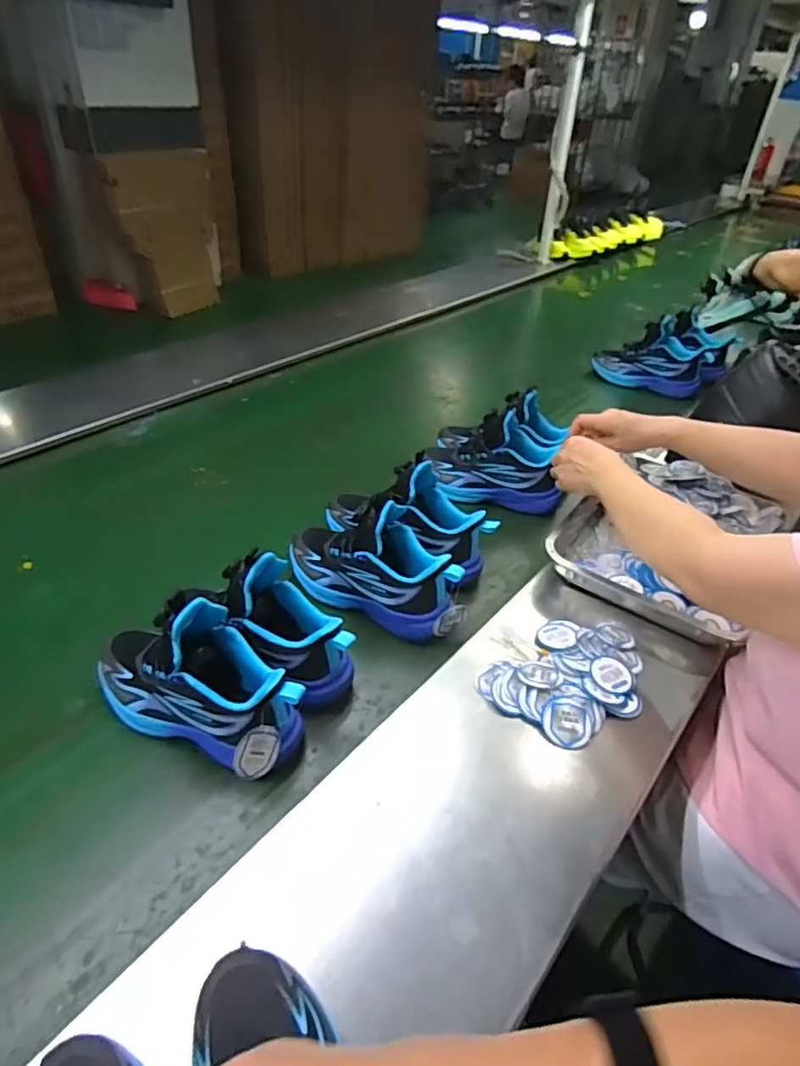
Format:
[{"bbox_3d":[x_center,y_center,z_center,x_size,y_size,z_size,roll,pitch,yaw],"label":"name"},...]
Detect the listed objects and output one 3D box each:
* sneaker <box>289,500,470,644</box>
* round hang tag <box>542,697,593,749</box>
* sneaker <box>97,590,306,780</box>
[{"bbox_3d":[-0.034,0.030,0.747,0.234,0.122,0.101,19,49,17],"label":"sneaker"},{"bbox_3d":[0.173,0.194,0.624,0.049,0.005,0.053,-1,57,1],"label":"round hang tag"},{"bbox_3d":[-0.198,0.138,0.600,0.233,0.148,0.114,21,50,19],"label":"sneaker"}]

